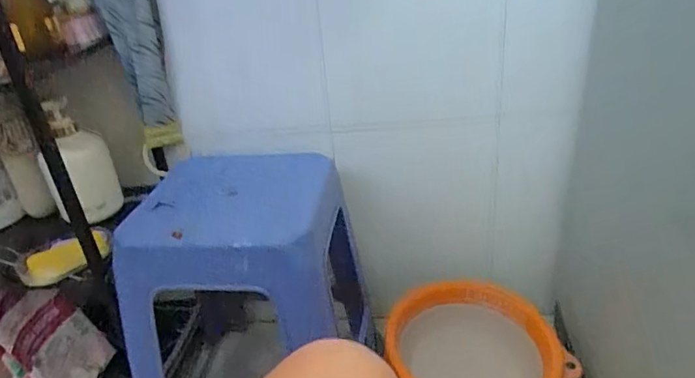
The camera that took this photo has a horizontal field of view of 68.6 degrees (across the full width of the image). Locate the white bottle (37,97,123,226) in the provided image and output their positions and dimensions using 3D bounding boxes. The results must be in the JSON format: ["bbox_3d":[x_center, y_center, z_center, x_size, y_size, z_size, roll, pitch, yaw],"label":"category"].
[{"bbox_3d":[-0.414,-0.037,0.778,0.099,0.188,0.090,-21,32,-26],"label":"white bottle"}]

